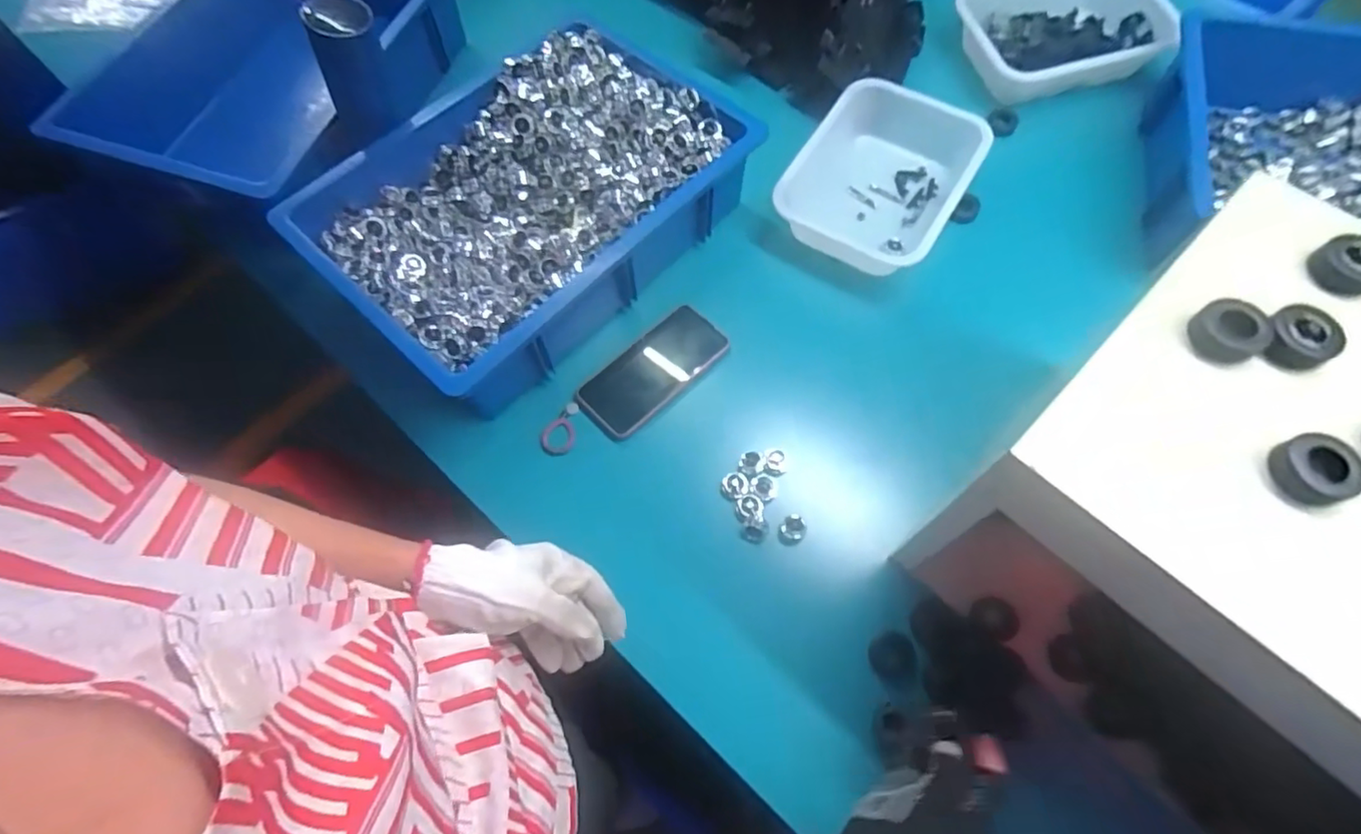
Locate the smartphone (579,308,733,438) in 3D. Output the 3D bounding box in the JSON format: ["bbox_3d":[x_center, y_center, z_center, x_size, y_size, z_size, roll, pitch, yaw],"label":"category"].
[{"bbox_3d":[-0.030,-0.048,0.681,0.163,0.018,0.076,-41,72,-15],"label":"smartphone"}]

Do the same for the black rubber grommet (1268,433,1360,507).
[{"bbox_3d":[0.342,0.028,0.335,0.031,0.017,0.036,-18,68,-6],"label":"black rubber grommet"}]

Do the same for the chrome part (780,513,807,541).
[{"bbox_3d":[0.109,0.107,0.602,0.022,0.035,0.018,34,72,14],"label":"chrome part"}]

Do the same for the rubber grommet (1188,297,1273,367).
[{"bbox_3d":[0.325,-0.051,0.370,0.034,0.018,0.037,-27,69,-10],"label":"rubber grommet"}]

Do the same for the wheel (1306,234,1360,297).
[{"bbox_3d":[0.416,-0.095,0.387,0.040,0.016,0.036,-27,69,-10],"label":"wheel"}]

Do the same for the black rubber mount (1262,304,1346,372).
[{"bbox_3d":[0.364,-0.045,0.367,0.036,0.016,0.036,0,67,1],"label":"black rubber mount"}]

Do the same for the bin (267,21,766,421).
[{"bbox_3d":[-0.171,-0.240,0.715,0.319,0.111,0.427,41,73,16],"label":"bin"}]

